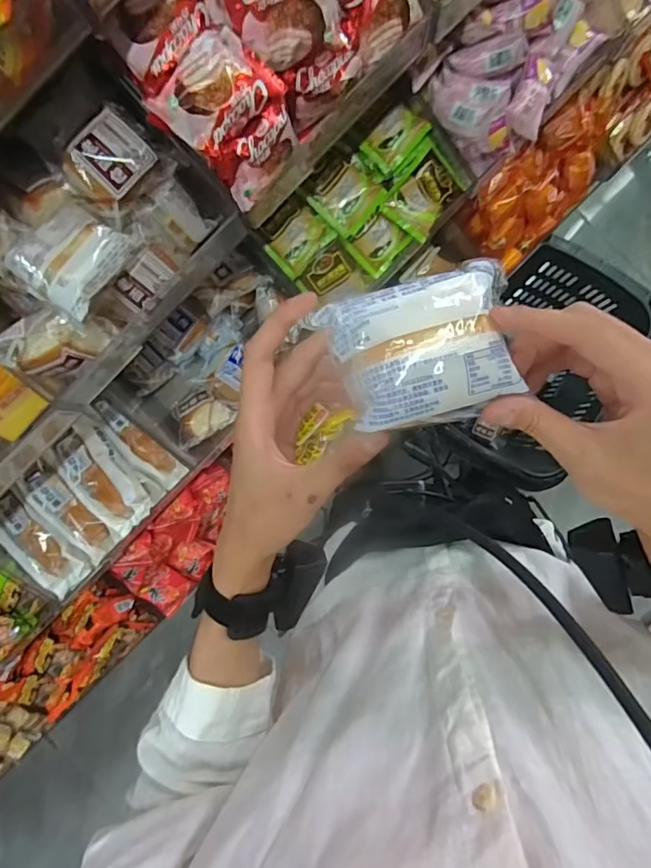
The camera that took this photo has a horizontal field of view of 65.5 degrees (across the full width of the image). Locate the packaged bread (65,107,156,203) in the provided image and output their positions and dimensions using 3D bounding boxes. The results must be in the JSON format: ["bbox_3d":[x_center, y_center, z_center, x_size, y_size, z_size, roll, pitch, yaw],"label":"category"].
[{"bbox_3d":[-0.219,-0.289,0.526,0.071,0.045,0.092,36,75,-20],"label":"packaged bread"}]

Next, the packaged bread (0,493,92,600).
[{"bbox_3d":[-0.447,0.173,0.779,0.067,0.028,0.171,-41,88,2],"label":"packaged bread"}]

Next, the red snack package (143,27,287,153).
[{"bbox_3d":[-0.100,-0.315,0.471,0.100,0.028,0.080,-46,123,7],"label":"red snack package"}]

